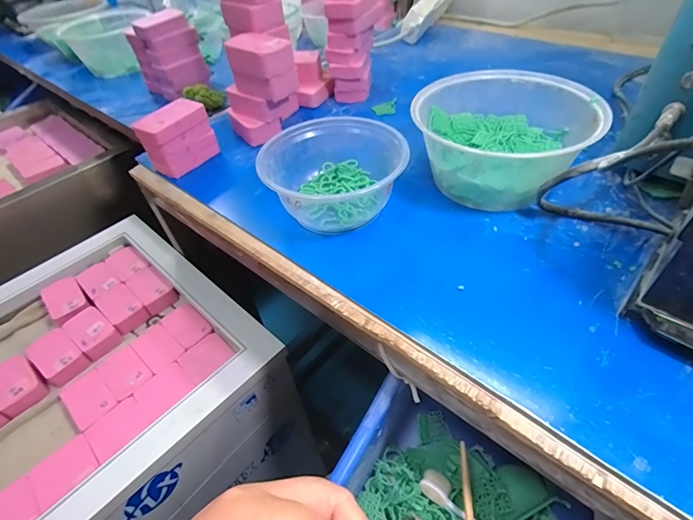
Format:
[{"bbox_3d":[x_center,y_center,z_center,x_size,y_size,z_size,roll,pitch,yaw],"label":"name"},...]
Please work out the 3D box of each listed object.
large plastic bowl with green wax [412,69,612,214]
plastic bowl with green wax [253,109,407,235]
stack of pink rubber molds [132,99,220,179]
[{"bbox_3d":[0.150,-0.120,0.386,0.164,0.072,0.153,7,47,12],"label":"large plastic bowl with green wax"},{"bbox_3d":[-0.013,-0.081,0.377,0.132,0.062,0.121,-20,47,-12],"label":"plastic bowl with green wax"},{"bbox_3d":[-0.196,-0.139,0.454,0.041,0.070,0.076,27,54,28],"label":"stack of pink rubber molds"}]

